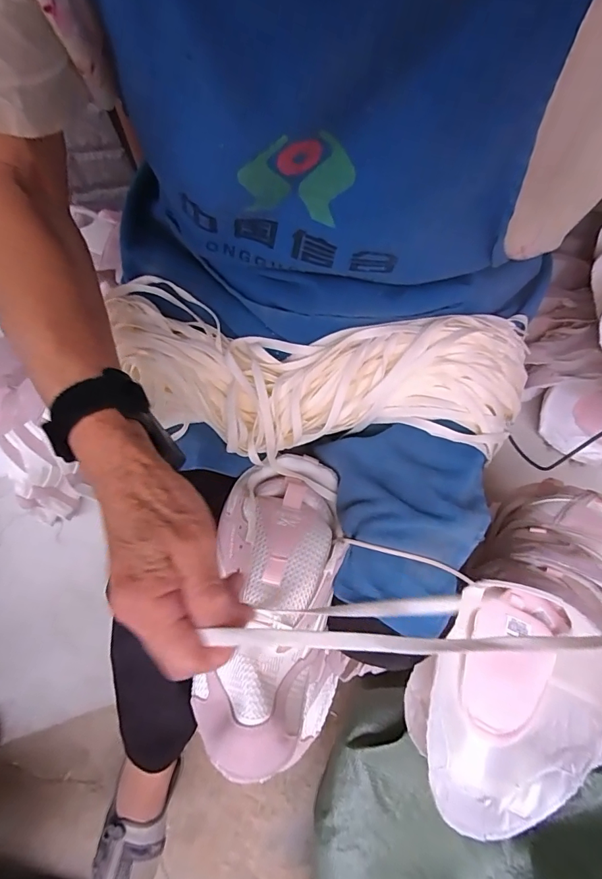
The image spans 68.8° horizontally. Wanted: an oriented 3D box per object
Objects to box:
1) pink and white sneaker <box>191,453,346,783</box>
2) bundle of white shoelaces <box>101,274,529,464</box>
[{"bbox_3d":[-0.022,0.125,0.351,0.109,0.073,0.239,7,78,1],"label":"pink and white sneaker"},{"bbox_3d":[0.022,-0.052,0.365,0.343,0.054,0.135,5,78,1],"label":"bundle of white shoelaces"}]

